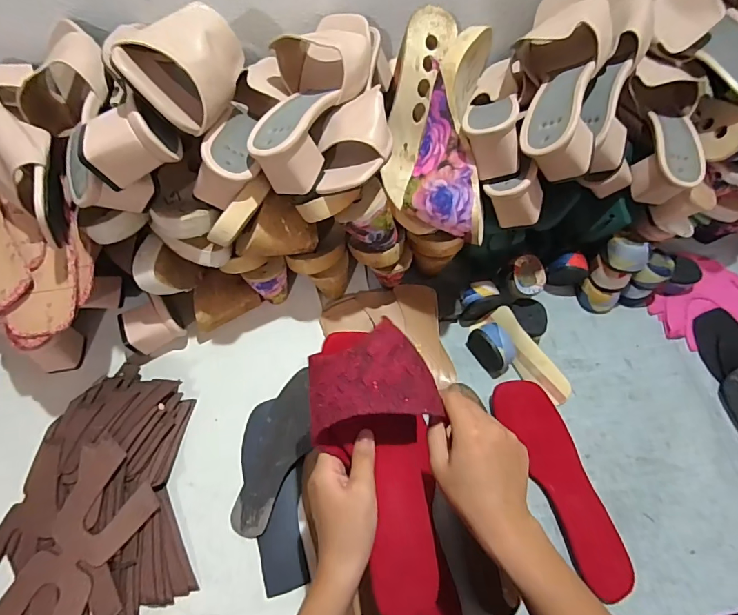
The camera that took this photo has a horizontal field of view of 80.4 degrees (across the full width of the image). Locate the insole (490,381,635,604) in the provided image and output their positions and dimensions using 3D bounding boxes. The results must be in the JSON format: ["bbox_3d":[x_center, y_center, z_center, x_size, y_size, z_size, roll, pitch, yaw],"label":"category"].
[{"bbox_3d":[0.231,0.199,0.518,0.078,0.016,0.240,-14,63,-21],"label":"insole"}]

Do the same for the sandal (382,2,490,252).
[{"bbox_3d":[0.078,-0.201,0.498,0.120,0.087,0.264,-1,82,-3],"label":"sandal"}]

